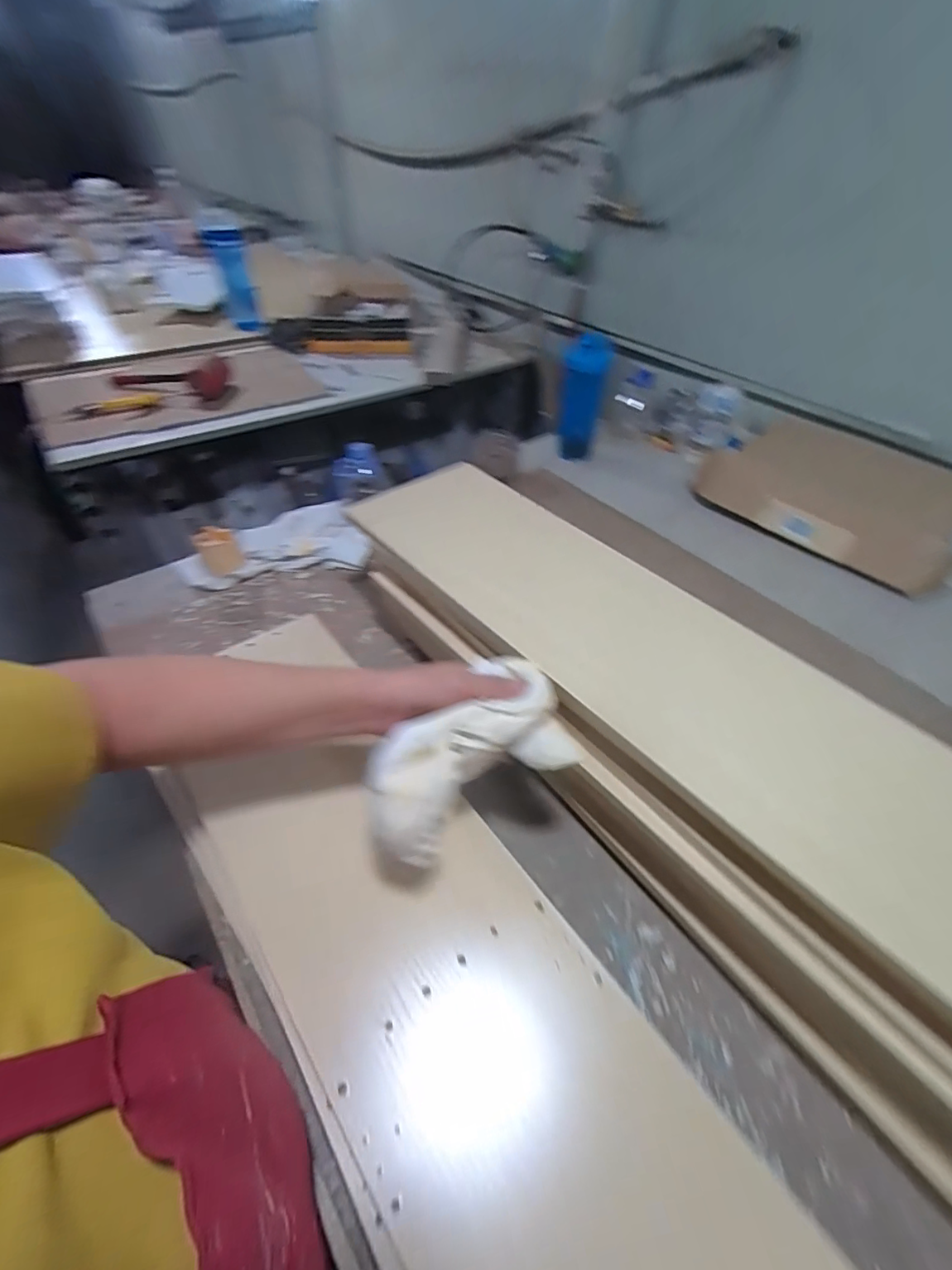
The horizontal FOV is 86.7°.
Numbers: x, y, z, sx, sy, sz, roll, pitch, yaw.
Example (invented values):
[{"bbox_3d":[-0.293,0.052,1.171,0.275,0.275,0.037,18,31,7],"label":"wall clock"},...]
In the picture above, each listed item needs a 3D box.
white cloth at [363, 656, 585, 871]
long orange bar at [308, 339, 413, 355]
[{"bbox_3d":[-0.005,0.090,0.391,0.175,0.062,0.092,-29,53,-23],"label":"white cloth"},{"bbox_3d":[-0.362,-0.902,1.577,0.310,0.039,0.037,2,46,0],"label":"long orange bar"}]

